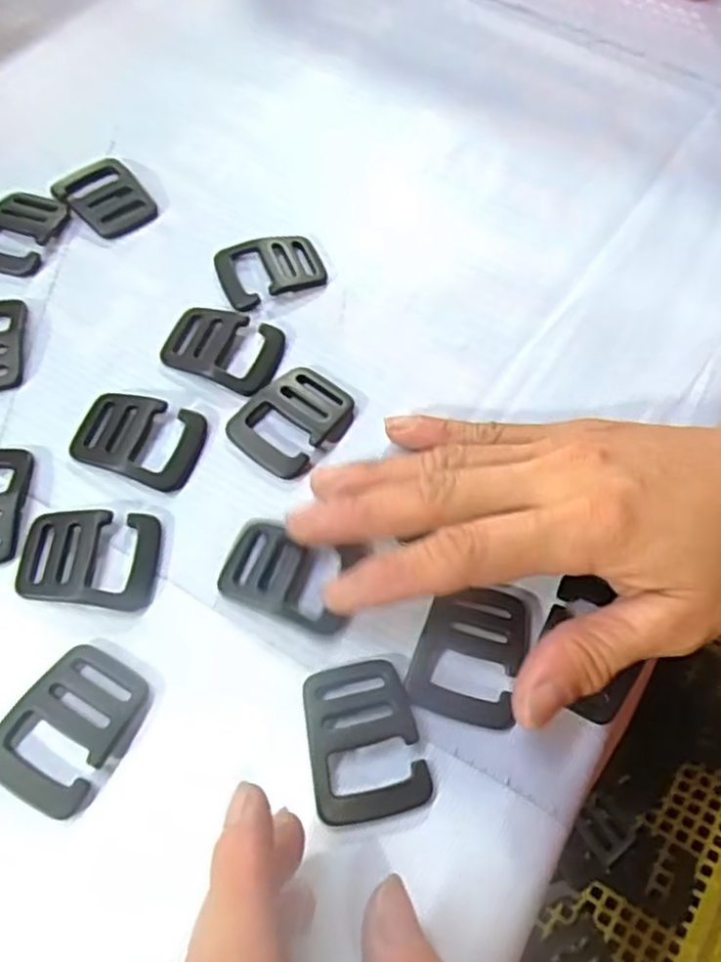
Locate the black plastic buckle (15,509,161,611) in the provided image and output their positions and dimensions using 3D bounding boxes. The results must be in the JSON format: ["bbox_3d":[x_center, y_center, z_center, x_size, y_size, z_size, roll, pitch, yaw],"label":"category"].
[{"bbox_3d":[-0.088,0.024,0.228,0.042,0.006,0.032,4,61,-2],"label":"black plastic buckle"}]

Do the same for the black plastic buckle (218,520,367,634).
[{"bbox_3d":[-0.023,0.029,0.229,0.041,0.004,0.030,17,62,5],"label":"black plastic buckle"}]

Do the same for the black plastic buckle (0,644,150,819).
[{"bbox_3d":[-0.084,0.070,0.204,0.032,0.006,0.043,27,63,10],"label":"black plastic buckle"}]

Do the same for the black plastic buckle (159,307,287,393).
[{"bbox_3d":[-0.053,-0.051,0.270,0.043,0.005,0.033,14,61,4],"label":"black plastic buckle"}]

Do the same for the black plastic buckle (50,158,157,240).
[{"bbox_3d":[-0.109,-0.122,0.304,0.032,0.004,0.041,-38,70,-21],"label":"black plastic buckle"}]

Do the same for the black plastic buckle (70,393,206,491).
[{"bbox_3d":[-0.079,-0.015,0.250,0.042,0.006,0.032,14,61,4],"label":"black plastic buckle"}]

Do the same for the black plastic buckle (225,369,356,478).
[{"bbox_3d":[-0.024,-0.023,0.257,0.032,0.005,0.044,41,66,17],"label":"black plastic buckle"}]

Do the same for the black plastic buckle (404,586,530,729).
[{"bbox_3d":[0.034,0.052,0.220,0.032,0.005,0.042,17,62,5],"label":"black plastic buckle"}]

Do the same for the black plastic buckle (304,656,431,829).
[{"bbox_3d":[0.000,0.074,0.207,0.032,0.005,0.042,-10,63,-9],"label":"black plastic buckle"}]

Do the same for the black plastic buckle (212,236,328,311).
[{"bbox_3d":[-0.037,-0.088,0.291,0.043,0.005,0.032,-17,64,-13],"label":"black plastic buckle"}]

